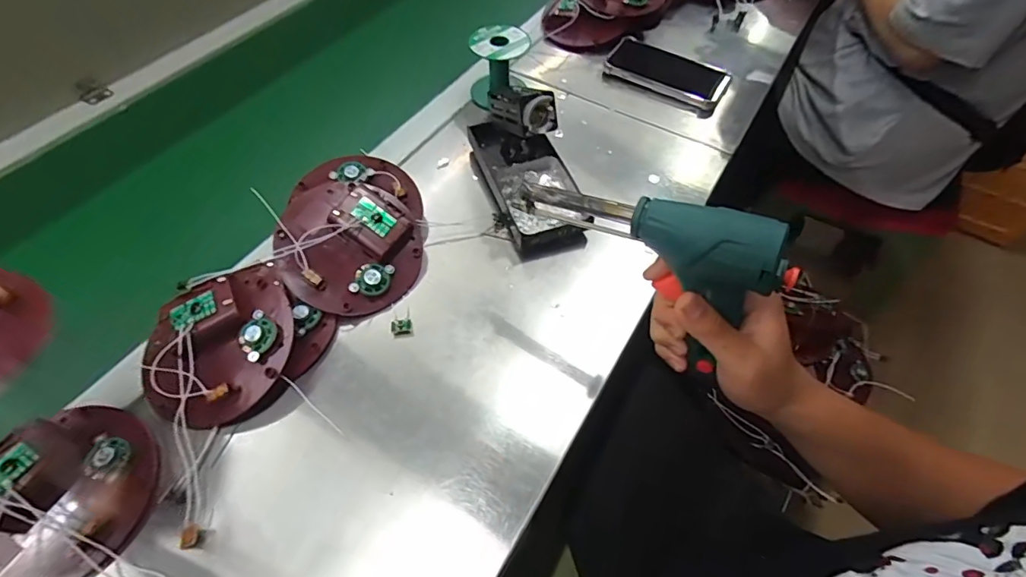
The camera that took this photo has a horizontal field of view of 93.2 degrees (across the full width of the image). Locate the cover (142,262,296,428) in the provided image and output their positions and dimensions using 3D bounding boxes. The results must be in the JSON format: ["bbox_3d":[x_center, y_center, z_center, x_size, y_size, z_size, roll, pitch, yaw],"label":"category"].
[{"bbox_3d":[-0.226,0.045,0.374,0.119,0.038,0.107,-31,62,-19],"label":"cover"}]

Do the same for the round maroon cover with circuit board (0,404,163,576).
[{"bbox_3d":[-0.307,0.141,0.330,0.106,0.040,0.119,10,57,6],"label":"round maroon cover with circuit board"}]

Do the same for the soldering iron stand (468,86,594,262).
[{"bbox_3d":[0.015,-0.131,0.461,0.081,0.119,0.167,-16,58,-11],"label":"soldering iron stand"}]

